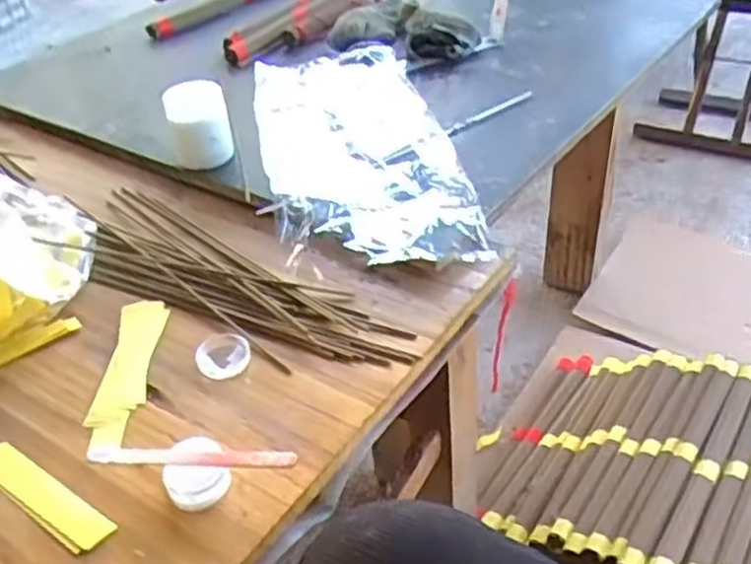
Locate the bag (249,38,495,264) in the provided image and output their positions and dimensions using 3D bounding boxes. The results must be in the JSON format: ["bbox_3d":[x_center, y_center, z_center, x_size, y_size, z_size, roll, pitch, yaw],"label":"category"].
[{"bbox_3d":[-0.022,-0.140,0.763,0.175,0.038,0.402,-9,39,-5],"label":"bag"}]

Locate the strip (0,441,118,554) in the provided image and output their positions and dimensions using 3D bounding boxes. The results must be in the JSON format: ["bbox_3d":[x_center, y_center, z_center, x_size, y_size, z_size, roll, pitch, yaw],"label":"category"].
[{"bbox_3d":[-0.203,0.128,0.471,0.114,0.004,0.025,23,46,30],"label":"strip"}]

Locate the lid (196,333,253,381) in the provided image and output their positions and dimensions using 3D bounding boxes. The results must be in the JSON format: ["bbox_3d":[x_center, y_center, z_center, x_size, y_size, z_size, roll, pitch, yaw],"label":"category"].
[{"bbox_3d":[-0.110,0.051,0.560,0.038,0.005,0.044,-19,41,-17],"label":"lid"}]

